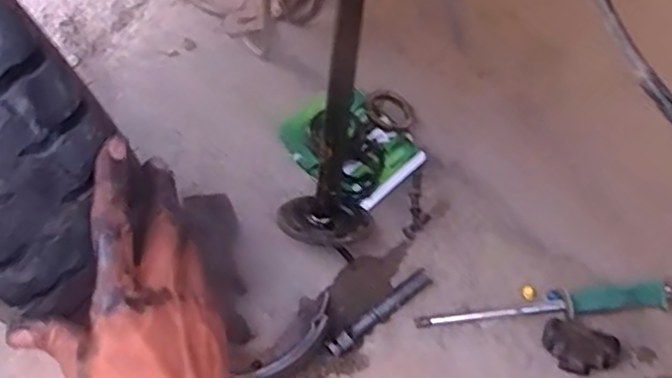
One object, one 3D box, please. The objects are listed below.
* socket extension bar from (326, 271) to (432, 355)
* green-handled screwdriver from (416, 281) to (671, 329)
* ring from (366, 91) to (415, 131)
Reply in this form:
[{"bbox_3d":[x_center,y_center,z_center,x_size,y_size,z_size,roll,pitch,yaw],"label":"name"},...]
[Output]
[{"bbox_3d":[0.047,0.129,0.670,0.129,0.014,0.019,-35,67,-13],"label":"socket extension bar"},{"bbox_3d":[0.209,0.121,0.655,0.244,0.026,0.026,-8,63,8],"label":"green-handled screwdriver"},{"bbox_3d":[0.065,-0.093,0.764,0.046,0.008,0.056,-42,69,-16],"label":"ring"}]

